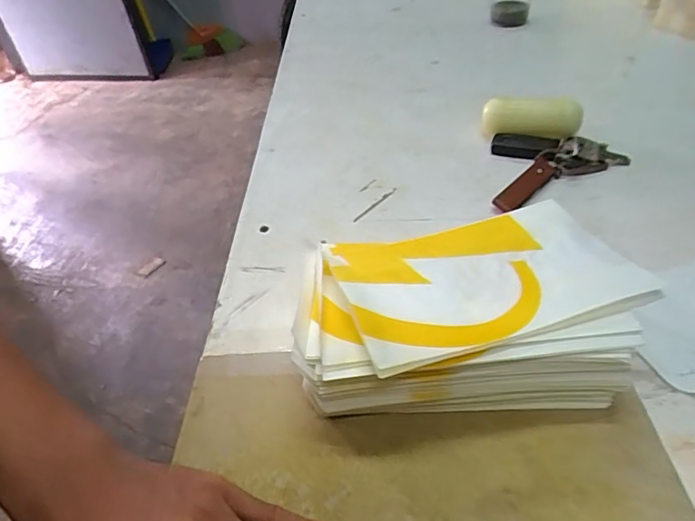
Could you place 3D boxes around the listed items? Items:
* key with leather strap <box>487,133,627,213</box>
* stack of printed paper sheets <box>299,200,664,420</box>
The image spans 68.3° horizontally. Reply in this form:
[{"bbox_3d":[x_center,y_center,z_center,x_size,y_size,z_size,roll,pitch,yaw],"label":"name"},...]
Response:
[{"bbox_3d":[0.179,-0.100,0.493,0.140,0.025,0.094,-23,44,-16],"label":"key with leather strap"},{"bbox_3d":[0.071,0.031,0.329,0.199,0.068,0.131,-7,42,1],"label":"stack of printed paper sheets"}]

